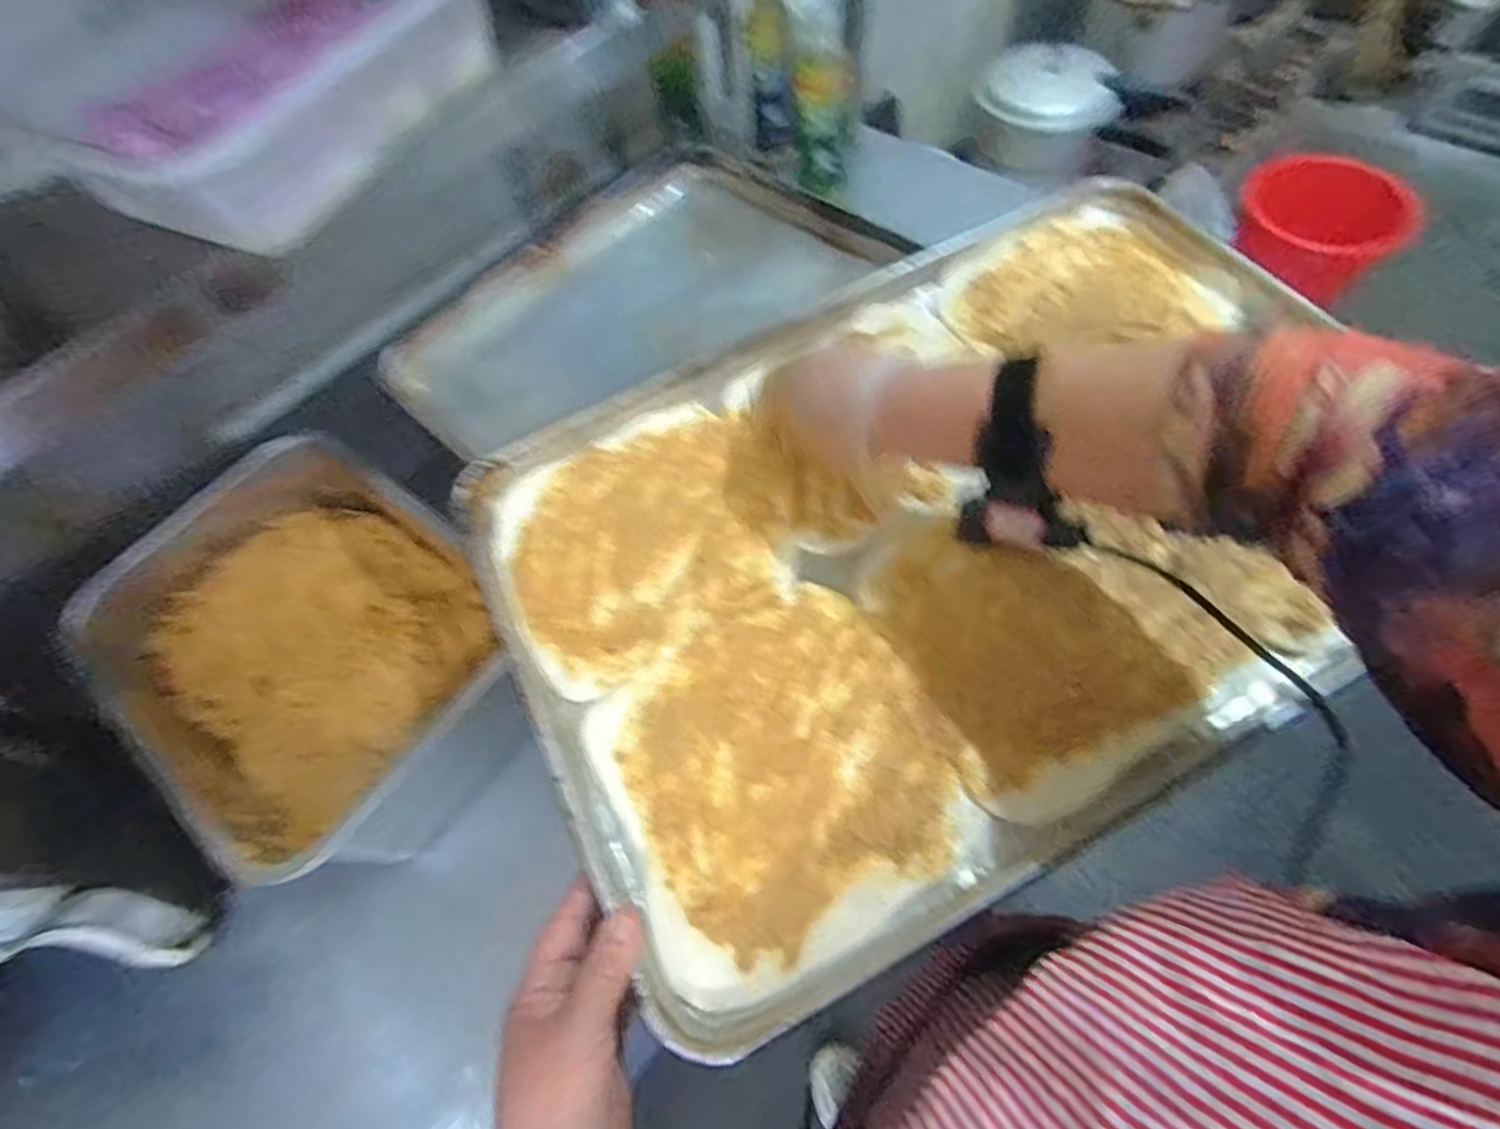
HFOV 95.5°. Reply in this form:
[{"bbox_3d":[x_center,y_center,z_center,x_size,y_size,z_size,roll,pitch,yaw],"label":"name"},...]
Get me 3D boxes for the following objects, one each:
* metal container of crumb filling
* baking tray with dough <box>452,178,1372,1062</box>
[{"bbox_3d":[-0.377,0.066,0.588,0.334,0.129,0.239,37,71,23],"label":"metal container of crumb filling"},{"bbox_3d":[0.134,-0.036,0.458,0.586,0.057,0.400,-26,59,-12],"label":"baking tray with dough"}]

